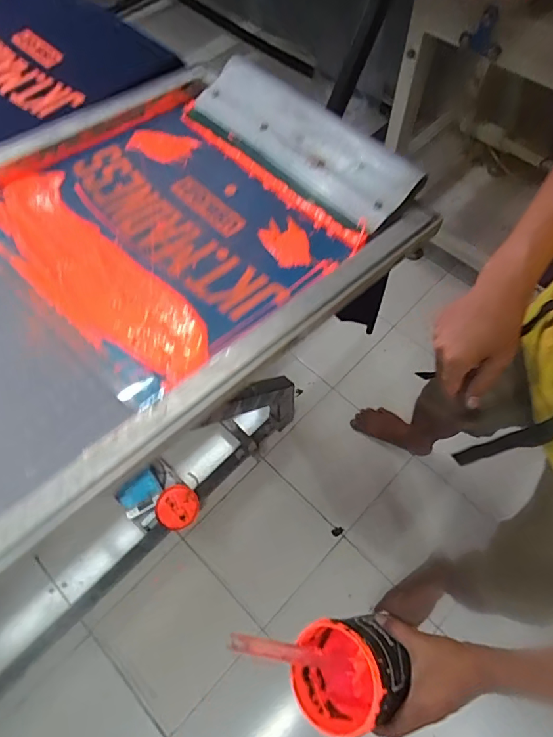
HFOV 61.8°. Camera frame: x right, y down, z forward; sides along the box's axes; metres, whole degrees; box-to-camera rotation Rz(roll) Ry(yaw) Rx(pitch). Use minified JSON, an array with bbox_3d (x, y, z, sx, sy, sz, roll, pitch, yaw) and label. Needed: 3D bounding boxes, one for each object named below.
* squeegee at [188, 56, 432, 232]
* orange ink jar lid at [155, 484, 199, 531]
[{"bbox_3d":[0.026,-0.310,0.624,0.115,0.047,0.350,-38,70,-21],"label":"squeegee"},{"bbox_3d":[-0.256,0.357,1.187,0.111,0.021,0.106,0,80,-2],"label":"orange ink jar lid"}]

